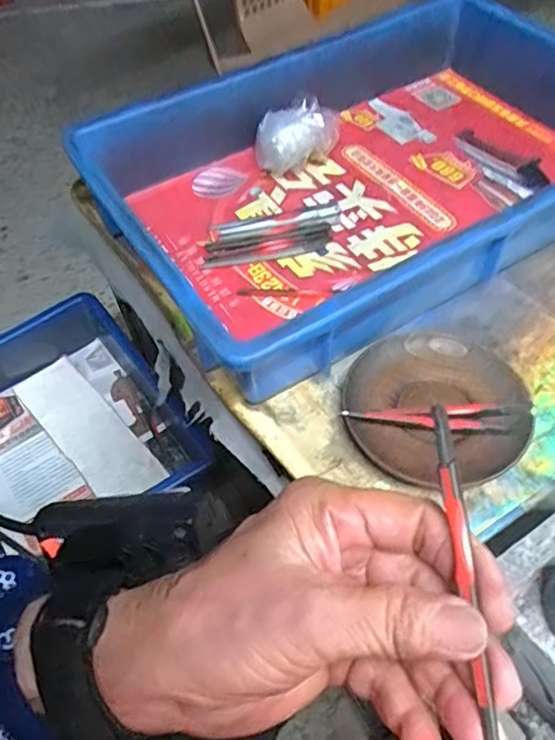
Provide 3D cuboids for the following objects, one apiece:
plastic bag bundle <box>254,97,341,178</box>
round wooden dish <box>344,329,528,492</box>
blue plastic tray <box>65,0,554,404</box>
[{"bbox_3d":[0.017,-0.208,0.529,0.077,0.053,0.045,-27,57,-15],"label":"plastic bag bundle"},{"bbox_3d":[0.103,0.023,0.383,0.113,0.015,0.110,-2,54,2],"label":"round wooden dish"},{"bbox_3d":[0.095,-0.176,0.489,0.449,0.078,0.273,-28,57,-16],"label":"blue plastic tray"}]

